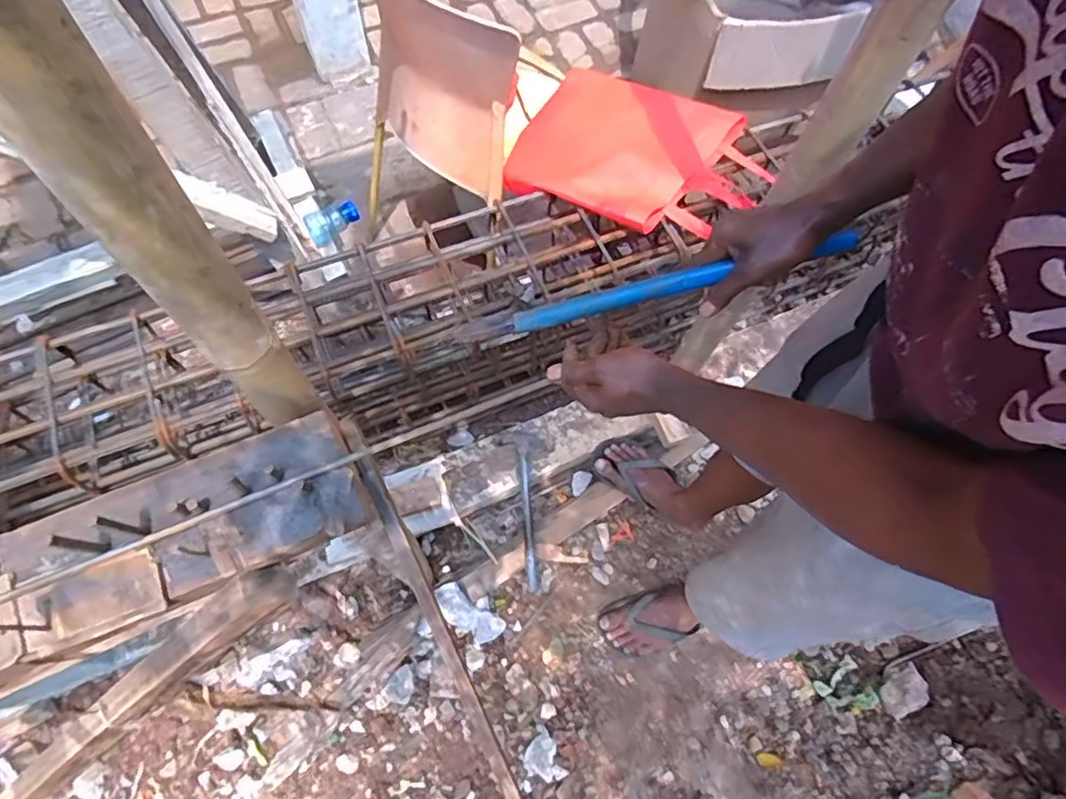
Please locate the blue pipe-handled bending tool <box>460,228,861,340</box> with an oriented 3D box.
[{"bbox_3d":[0.119,-0.111,0.637,0.403,0.020,0.022,-13,68,6],"label":"blue pipe-handled bending tool"}]

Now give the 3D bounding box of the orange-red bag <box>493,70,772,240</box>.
[{"bbox_3d":[0.200,-0.460,1.166,0.441,0.064,0.337,25,68,7],"label":"orange-red bag"}]

